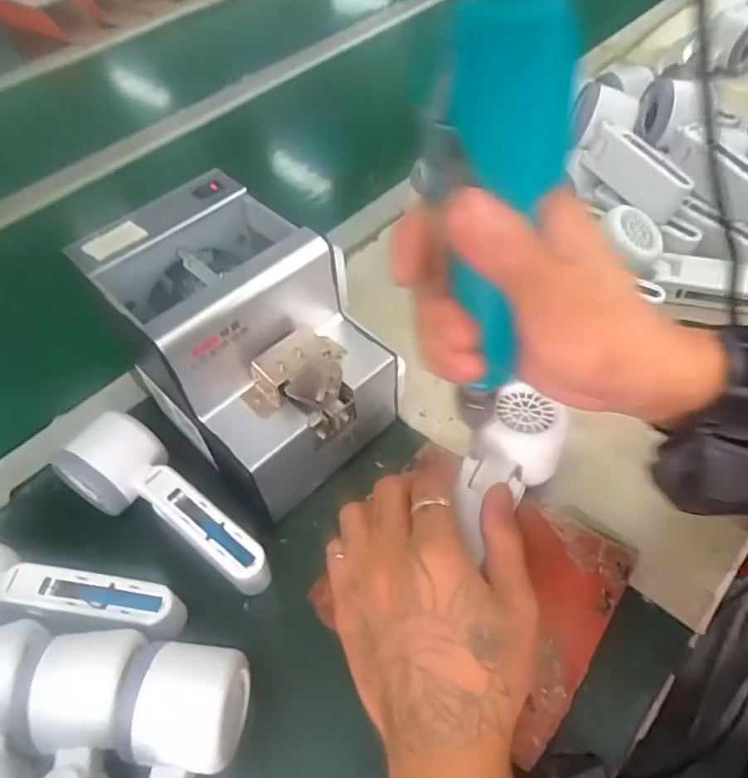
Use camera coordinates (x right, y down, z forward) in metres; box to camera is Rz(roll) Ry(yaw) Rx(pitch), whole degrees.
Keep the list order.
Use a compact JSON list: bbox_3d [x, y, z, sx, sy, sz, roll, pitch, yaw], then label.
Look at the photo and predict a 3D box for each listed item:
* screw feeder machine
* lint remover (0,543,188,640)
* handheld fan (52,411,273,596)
[{"bbox_3d":[-0.084,-0.031,0.394,0.177,0.141,0.128,36,63,28],"label":"screw feeder machine"},{"bbox_3d":[-0.196,0.129,0.340,0.148,0.055,0.054,7,53,10],"label":"lint remover"},{"bbox_3d":[-0.137,0.077,0.365,0.153,0.040,0.058,34,62,27],"label":"handheld fan"}]

